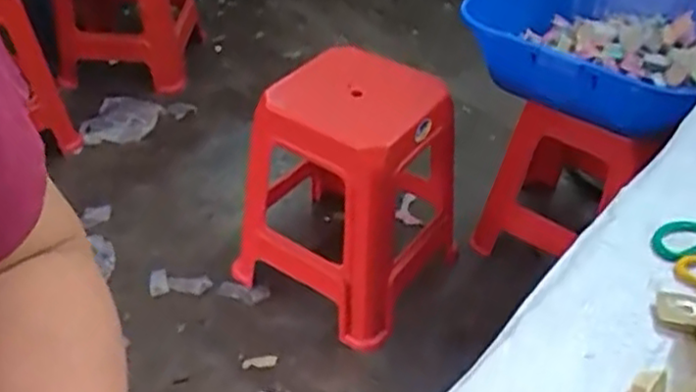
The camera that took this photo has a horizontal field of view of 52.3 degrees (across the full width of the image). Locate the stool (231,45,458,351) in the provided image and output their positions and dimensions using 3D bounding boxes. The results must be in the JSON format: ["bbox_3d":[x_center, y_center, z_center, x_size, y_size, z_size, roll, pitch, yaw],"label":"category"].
[{"bbox_3d":[0.021,-0.019,1.555,0.368,0.528,0.407,26,46,25],"label":"stool"}]

